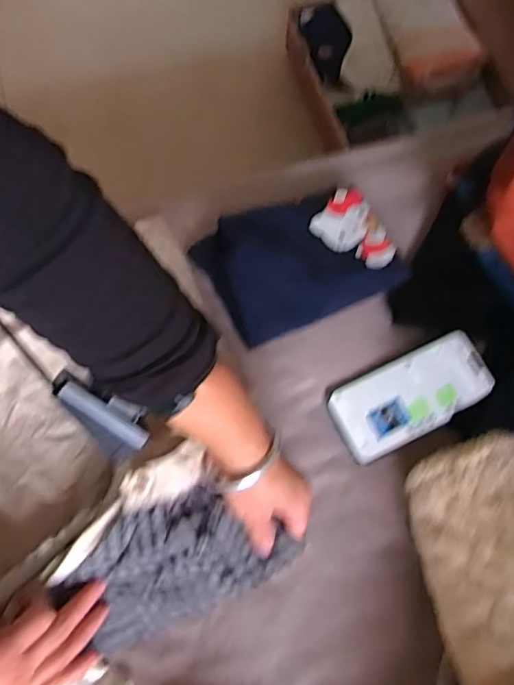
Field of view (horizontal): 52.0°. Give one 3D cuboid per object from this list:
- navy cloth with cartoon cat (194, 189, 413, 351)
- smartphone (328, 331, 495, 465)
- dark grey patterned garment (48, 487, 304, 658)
[{"bbox_3d":[0.044,-0.087,0.549,0.193,0.057,0.144,-23,75,-8],"label":"navy cloth with cartoon cat"},{"bbox_3d":[0.154,0.053,0.524,0.159,0.010,0.078,-24,75,-9],"label":"smartphone"},{"bbox_3d":[-0.068,0.178,0.428,0.181,0.016,0.101,-26,105,4],"label":"dark grey patterned garment"}]

